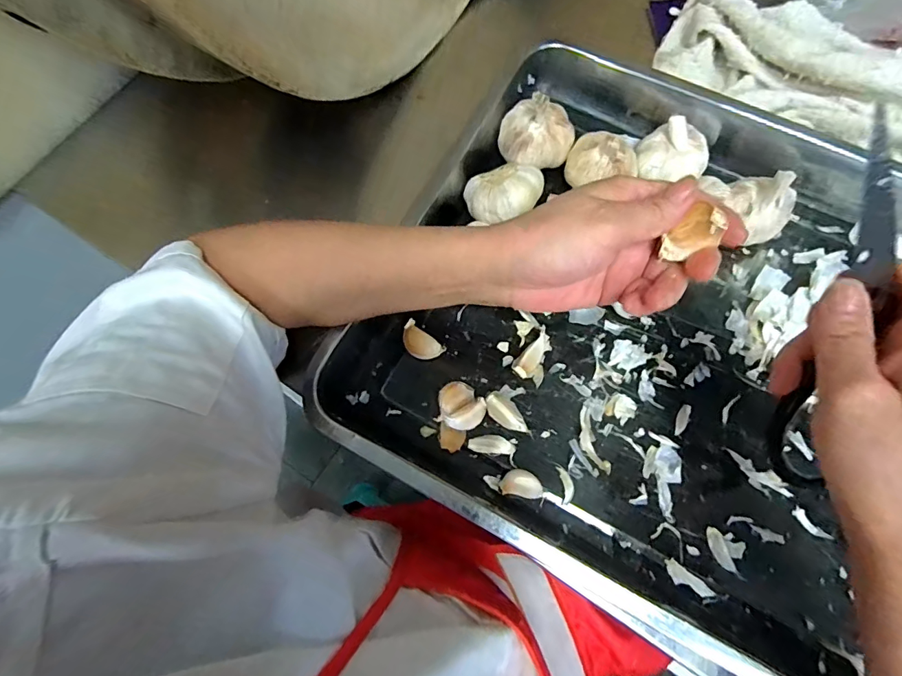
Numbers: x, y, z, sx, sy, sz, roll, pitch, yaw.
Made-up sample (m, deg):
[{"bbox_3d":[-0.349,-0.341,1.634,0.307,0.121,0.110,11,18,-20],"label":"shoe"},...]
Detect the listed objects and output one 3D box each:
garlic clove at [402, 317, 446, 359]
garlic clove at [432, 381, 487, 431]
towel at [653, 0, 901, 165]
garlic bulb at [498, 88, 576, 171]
[{"bbox_3d":[-0.024,0.005,0.359,0.036,0.014,0.020,41,77,13],"label":"garlic clove"},{"bbox_3d":[0.008,0.052,0.339,0.035,0.021,0.033,0,72,1],"label":"garlic clove"},{"bbox_3d":[0.359,-0.218,0.390,0.339,0.052,0.101,24,74,8],"label":"towel"},{"bbox_3d":[0.074,-0.176,0.377,0.061,0.051,0.047,1,72,1],"label":"garlic bulb"}]

